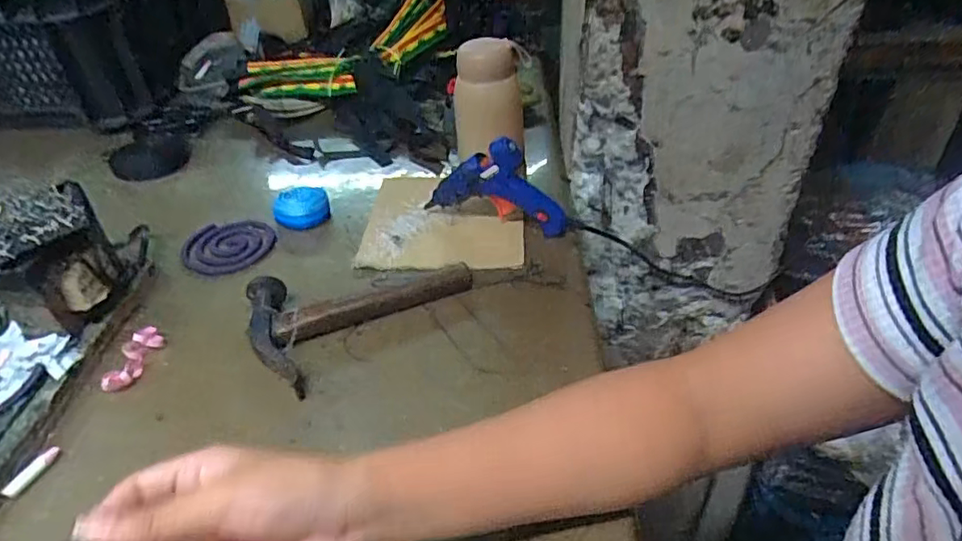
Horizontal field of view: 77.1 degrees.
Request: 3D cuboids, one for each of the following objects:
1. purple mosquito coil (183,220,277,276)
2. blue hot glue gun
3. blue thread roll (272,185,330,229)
[{"bbox_3d":[-0.251,-0.026,0.599,0.090,0.004,0.073,6,40,11],"label":"purple mosquito coil"},{"bbox_3d":[0.012,-0.081,0.566,0.131,0.100,0.025,12,42,18],"label":"blue hot glue gun"},{"bbox_3d":[-0.183,-0.064,0.617,0.053,0.033,0.041,-15,41,-13],"label":"blue thread roll"}]

